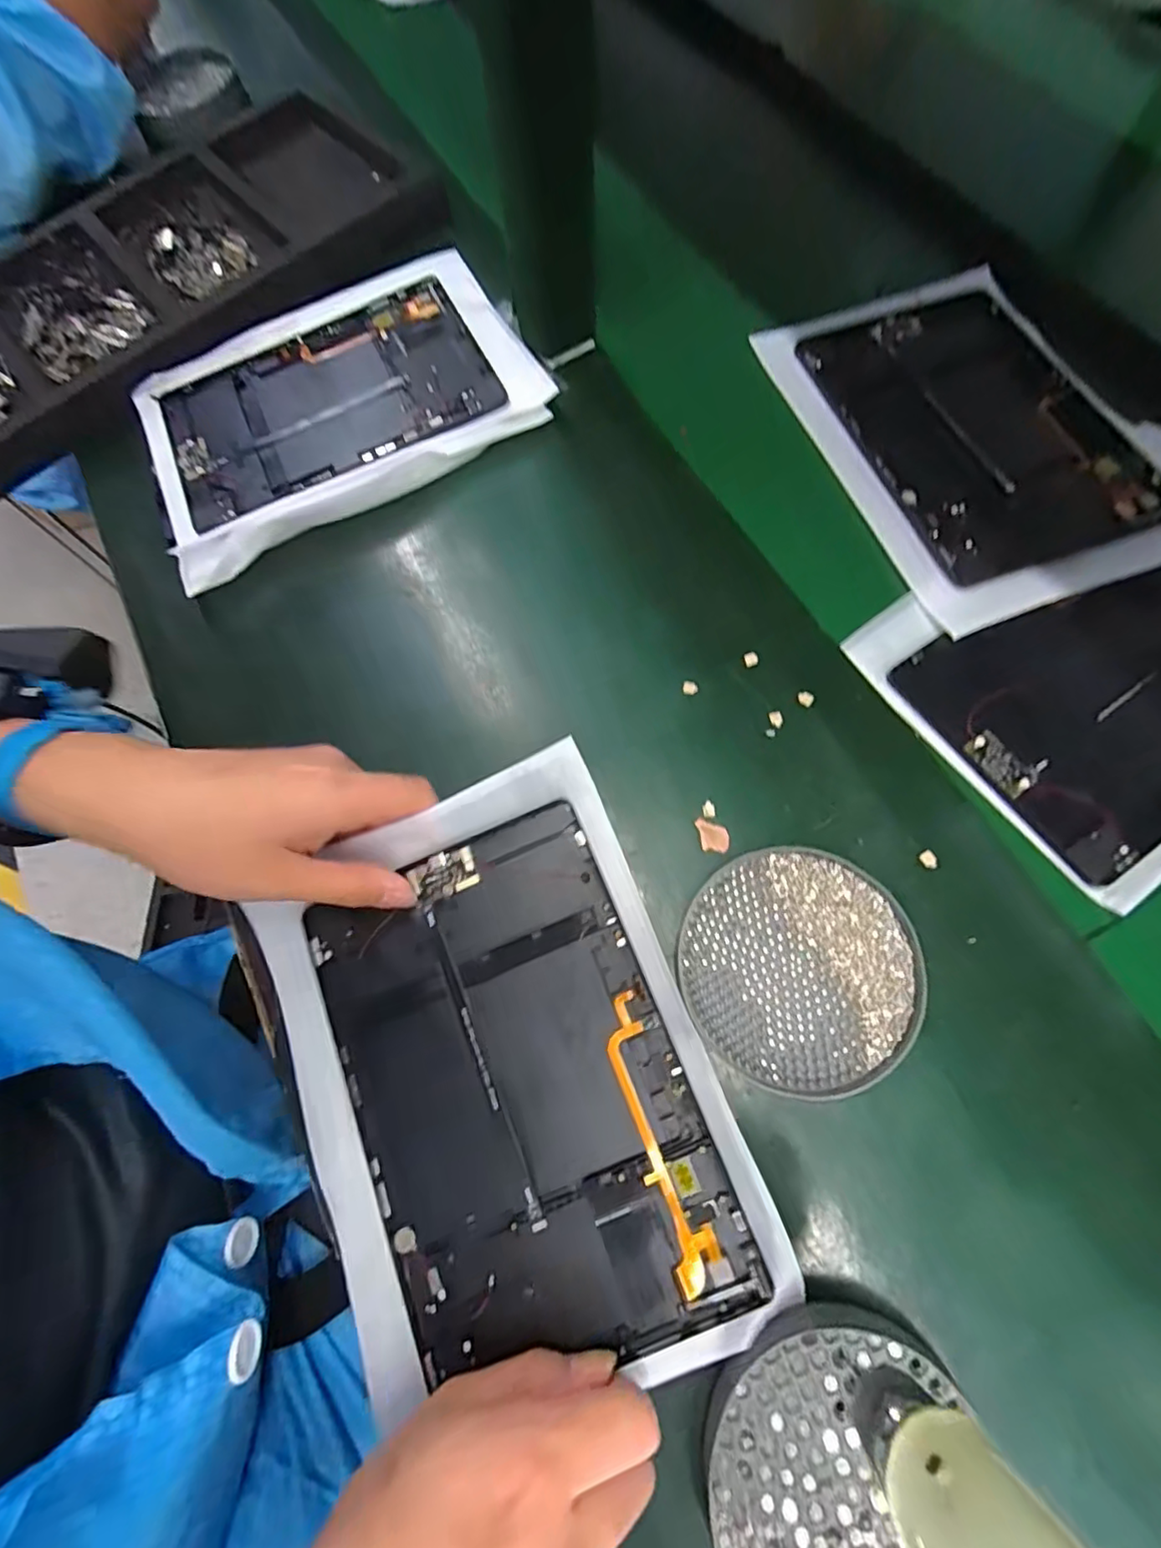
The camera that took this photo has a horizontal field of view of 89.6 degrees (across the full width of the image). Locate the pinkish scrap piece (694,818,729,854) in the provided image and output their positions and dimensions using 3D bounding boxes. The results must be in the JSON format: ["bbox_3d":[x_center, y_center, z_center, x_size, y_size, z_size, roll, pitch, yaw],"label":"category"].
[{"bbox_3d":[0.074,0.034,0.324,0.016,0.004,0.020,-12,70,-1],"label":"pinkish scrap piece"}]

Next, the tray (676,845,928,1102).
[{"bbox_3d":[0.108,0.095,0.291,0.110,0.013,0.112,-1,71,3],"label":"tray"}]

